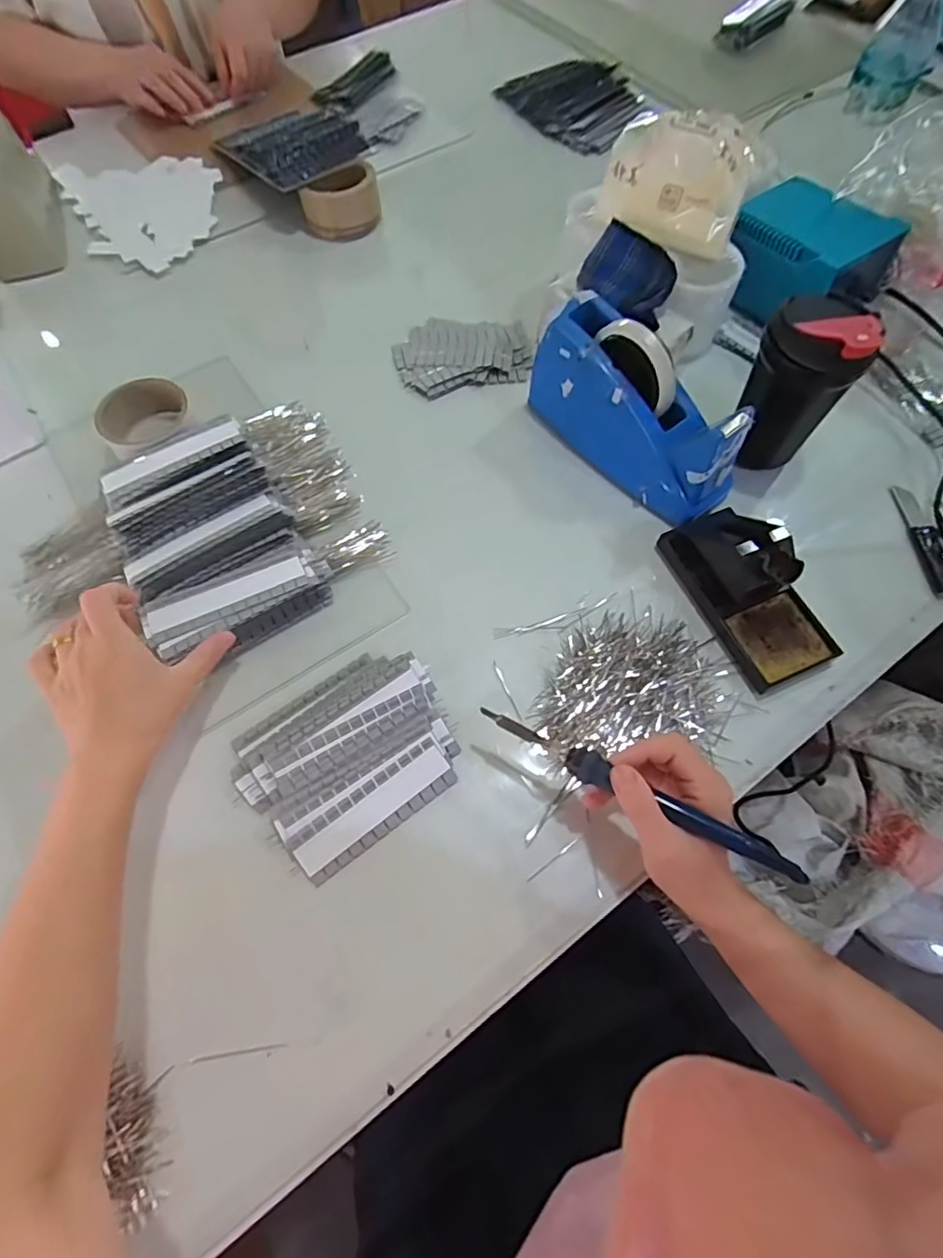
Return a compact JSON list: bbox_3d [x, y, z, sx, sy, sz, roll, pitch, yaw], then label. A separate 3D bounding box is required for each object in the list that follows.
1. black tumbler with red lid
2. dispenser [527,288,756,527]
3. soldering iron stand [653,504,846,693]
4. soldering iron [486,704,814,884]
[{"bbox_3d":[0.280,-0.208,0.515,0.079,0.153,0.071,40,72,17],"label":"black tumbler with red lid"},{"bbox_3d":[0.148,-0.200,0.534,0.069,0.117,0.209,-38,70,-15],"label":"dispenser"},{"bbox_3d":[0.232,-0.041,0.482,0.074,0.068,0.161,-23,67,-9],"label":"soldering iron stand"},{"bbox_3d":[0.105,0.106,0.385,0.223,0.025,0.019,25,68,18],"label":"soldering iron"}]

